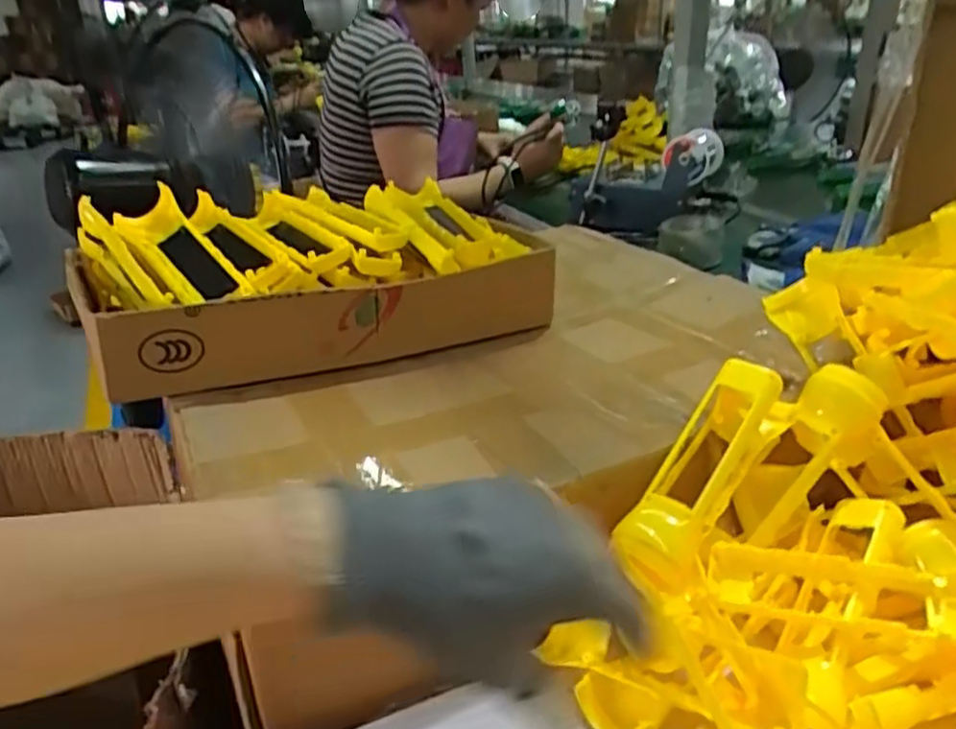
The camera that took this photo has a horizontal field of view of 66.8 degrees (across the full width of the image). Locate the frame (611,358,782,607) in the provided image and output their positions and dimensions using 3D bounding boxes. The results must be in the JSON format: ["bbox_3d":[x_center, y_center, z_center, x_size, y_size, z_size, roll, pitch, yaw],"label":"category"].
[{"bbox_3d":[0.148,0.074,0.474,0.050,0.037,0.179,20,63,39],"label":"frame"}]

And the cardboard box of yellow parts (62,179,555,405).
[{"bbox_3d":[-0.151,-0.082,0.690,0.399,0.124,0.195,-15,29,-23],"label":"cardboard box of yellow parts"}]

